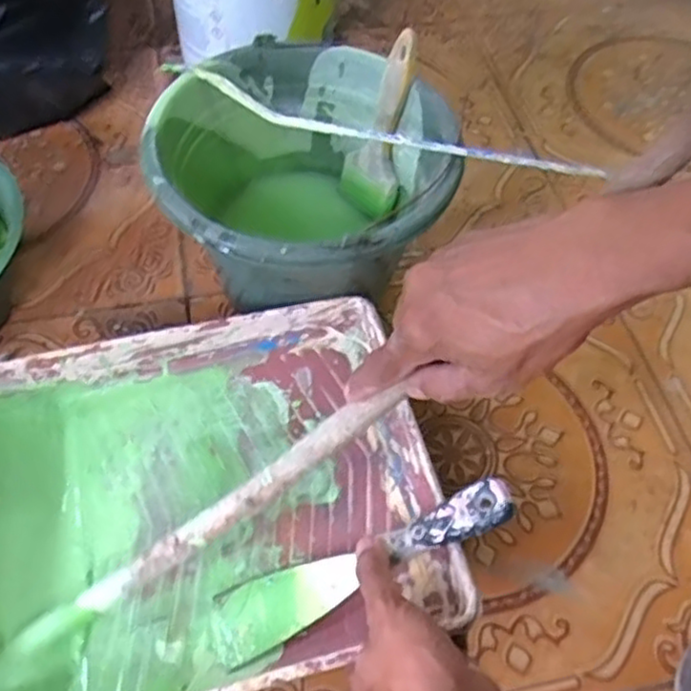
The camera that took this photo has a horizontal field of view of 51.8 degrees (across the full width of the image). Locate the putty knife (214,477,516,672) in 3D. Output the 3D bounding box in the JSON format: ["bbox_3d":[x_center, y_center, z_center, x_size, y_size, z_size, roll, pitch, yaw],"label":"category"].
[{"bbox_3d":[0.010,0.137,0.446,0.204,0.012,0.046,-29,59,9],"label":"putty knife"}]

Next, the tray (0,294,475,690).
[{"bbox_3d":[-0.125,0.117,0.504,0.349,0.094,0.267,-13,58,-10],"label":"tray"}]

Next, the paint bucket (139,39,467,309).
[{"bbox_3d":[-0.036,-0.114,0.624,0.232,0.175,0.235,1,56,-1],"label":"paint bucket"}]

